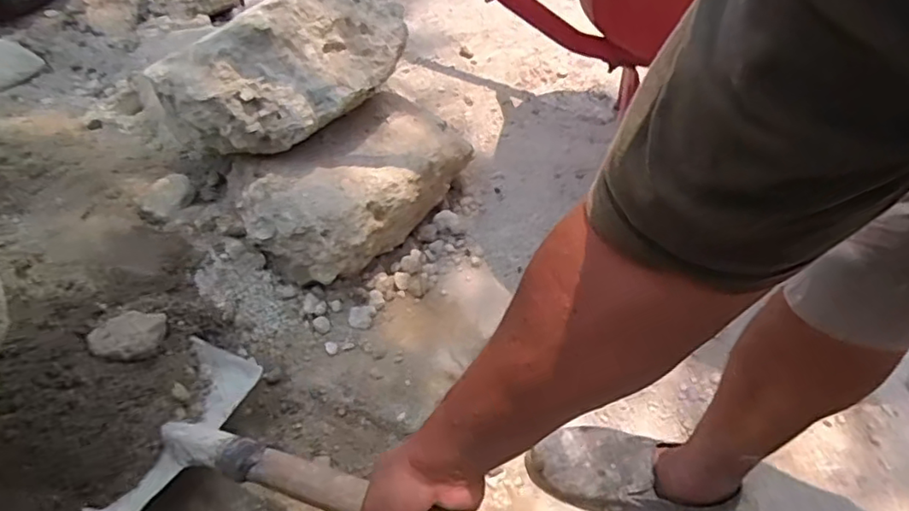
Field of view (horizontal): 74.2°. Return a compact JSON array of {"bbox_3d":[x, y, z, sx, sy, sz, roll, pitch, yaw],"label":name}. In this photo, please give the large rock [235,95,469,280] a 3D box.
[{"bbox_3d":[-0.157,-0.122,0.967,0.211,0.148,0.391,37,54,22],"label":"large rock"}]

